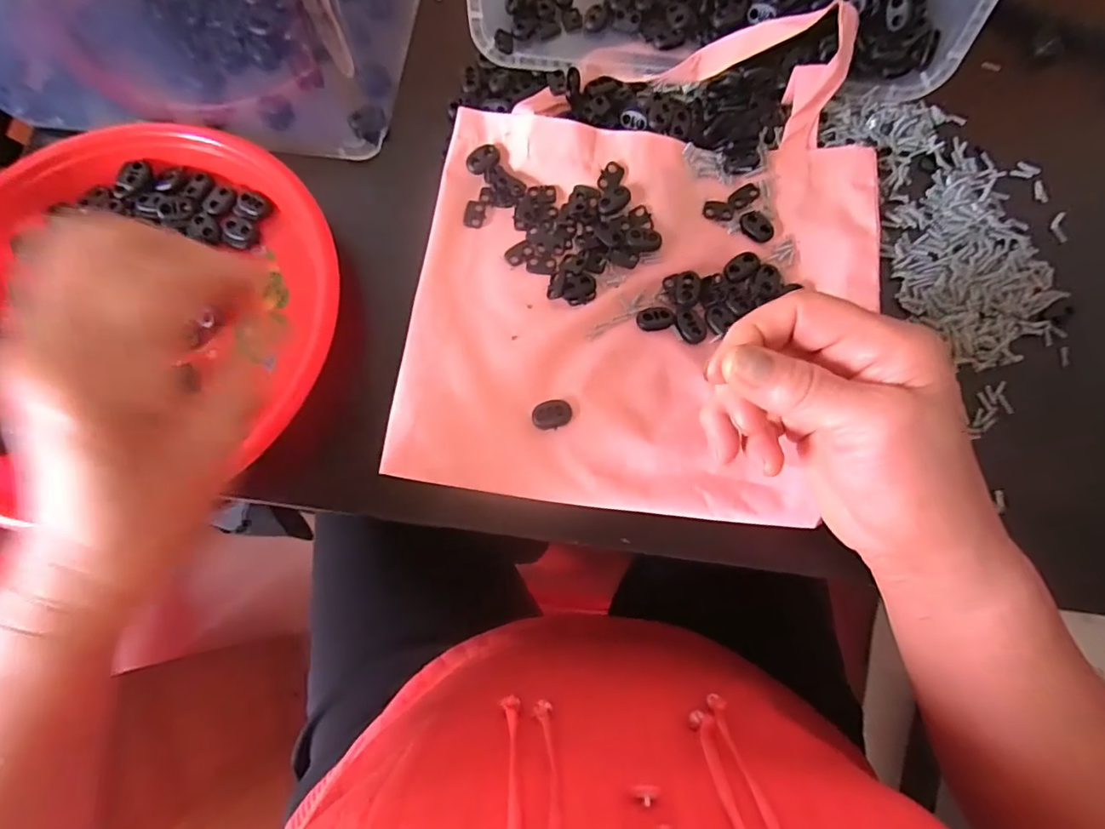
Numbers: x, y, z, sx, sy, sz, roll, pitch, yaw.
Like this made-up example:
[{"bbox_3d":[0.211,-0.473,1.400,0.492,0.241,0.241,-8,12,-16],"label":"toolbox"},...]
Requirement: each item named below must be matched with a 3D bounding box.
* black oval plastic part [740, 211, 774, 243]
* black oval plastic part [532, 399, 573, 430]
[{"bbox_3d":[0.127,-0.117,0.350,0.022,0.004,0.017,40,79,10],"label":"black oval plastic part"},{"bbox_3d":[0.000,0.000,0.317,0.021,0.006,0.016,-8,75,-1],"label":"black oval plastic part"}]

